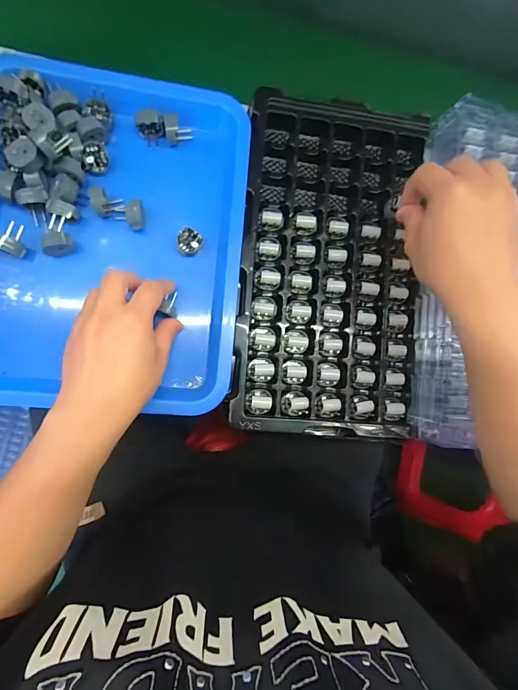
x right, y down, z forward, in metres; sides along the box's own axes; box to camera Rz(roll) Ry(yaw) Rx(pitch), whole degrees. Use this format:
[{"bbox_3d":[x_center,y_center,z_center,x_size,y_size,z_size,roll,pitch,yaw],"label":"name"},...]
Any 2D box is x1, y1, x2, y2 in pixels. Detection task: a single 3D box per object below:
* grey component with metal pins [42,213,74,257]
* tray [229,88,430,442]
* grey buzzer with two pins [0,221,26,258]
[{"bbox_3d":[-0.198,-0.107,0.347,0.026,0.022,0.033,-6,86,-9],"label":"grey component with metal pins"},{"bbox_3d":[0.081,-0.084,0.385,0.197,0.032,0.355,4,85,-8],"label":"tray"},{"bbox_3d":[-0.241,-0.103,0.336,0.027,0.020,0.029,17,83,-6],"label":"grey buzzer with two pins"}]

